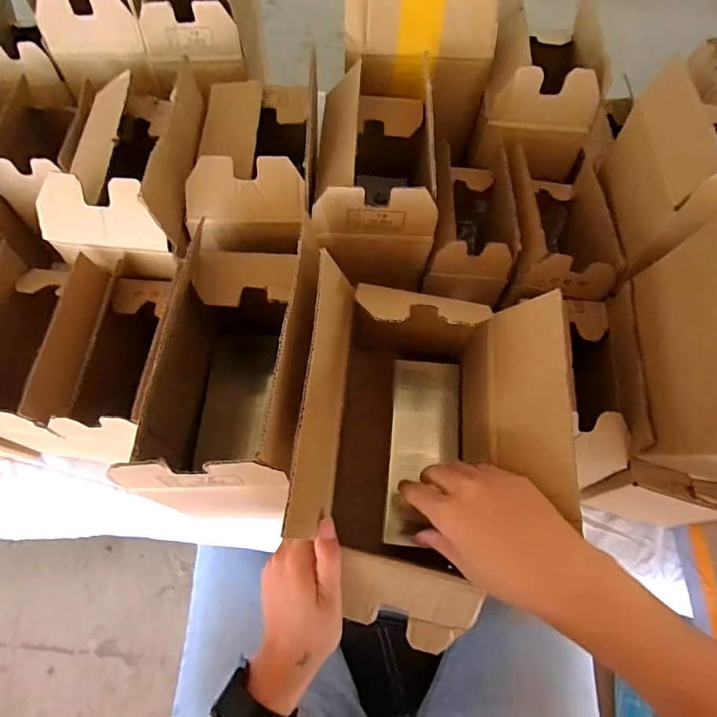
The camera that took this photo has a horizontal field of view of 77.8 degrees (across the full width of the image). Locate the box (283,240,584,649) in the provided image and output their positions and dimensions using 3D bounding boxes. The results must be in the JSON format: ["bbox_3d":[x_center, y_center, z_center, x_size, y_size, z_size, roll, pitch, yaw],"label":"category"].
[{"bbox_3d":[0.052,0.079,0.373,0.191,0.160,0.268,5,62,0],"label":"box"}]

